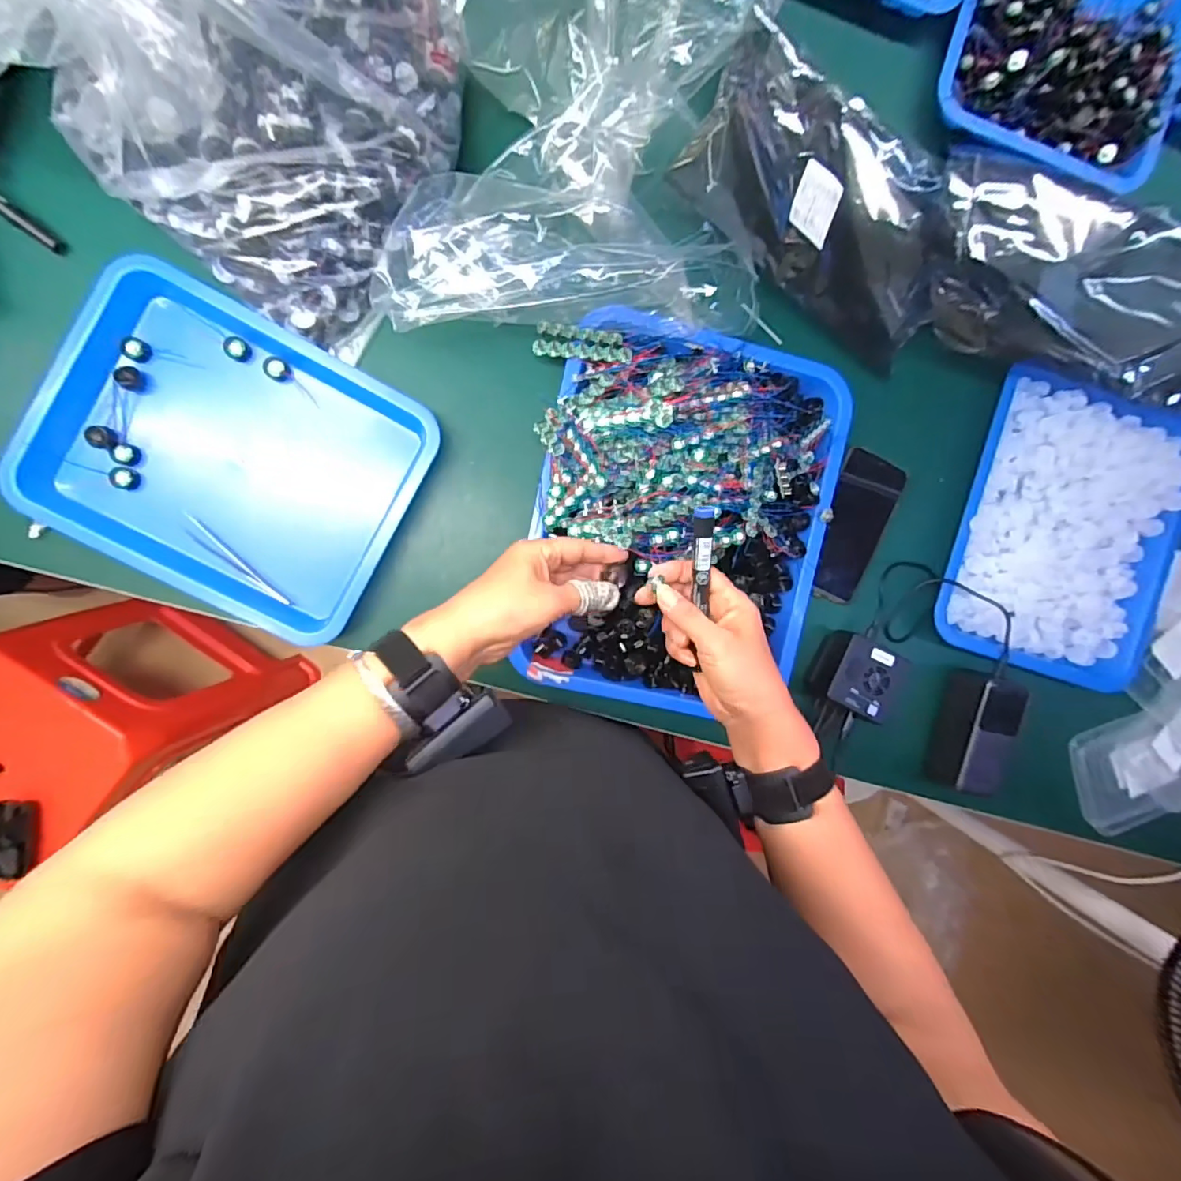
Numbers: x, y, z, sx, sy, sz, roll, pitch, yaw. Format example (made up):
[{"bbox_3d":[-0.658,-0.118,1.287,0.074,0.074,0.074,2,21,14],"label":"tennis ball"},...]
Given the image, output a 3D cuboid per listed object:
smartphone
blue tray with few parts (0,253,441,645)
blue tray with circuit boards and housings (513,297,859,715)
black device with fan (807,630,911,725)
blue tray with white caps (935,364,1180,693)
[{"bbox_3d":[0.290,-0.068,0.571,0.067,0.010,0.161,19,91,-7],"label":"smartphone"},{"bbox_3d":[-0.343,-0.126,0.496,0.331,0.034,0.262,28,90,-7],"label":"blue tray with few parts"},{"bbox_3d":[0.089,-0.070,0.512,0.314,0.090,0.373,9,93,-6],"label":"blue tray with circuit boards and housings"},{"bbox_3d":[0.287,0.090,0.561,0.078,0.050,0.076,25,91,-7],"label":"black device with fan"},{"bbox_3d":[0.529,-0.059,0.570,0.243,0.034,0.306,14,92,-6],"label":"blue tray with white caps"}]

